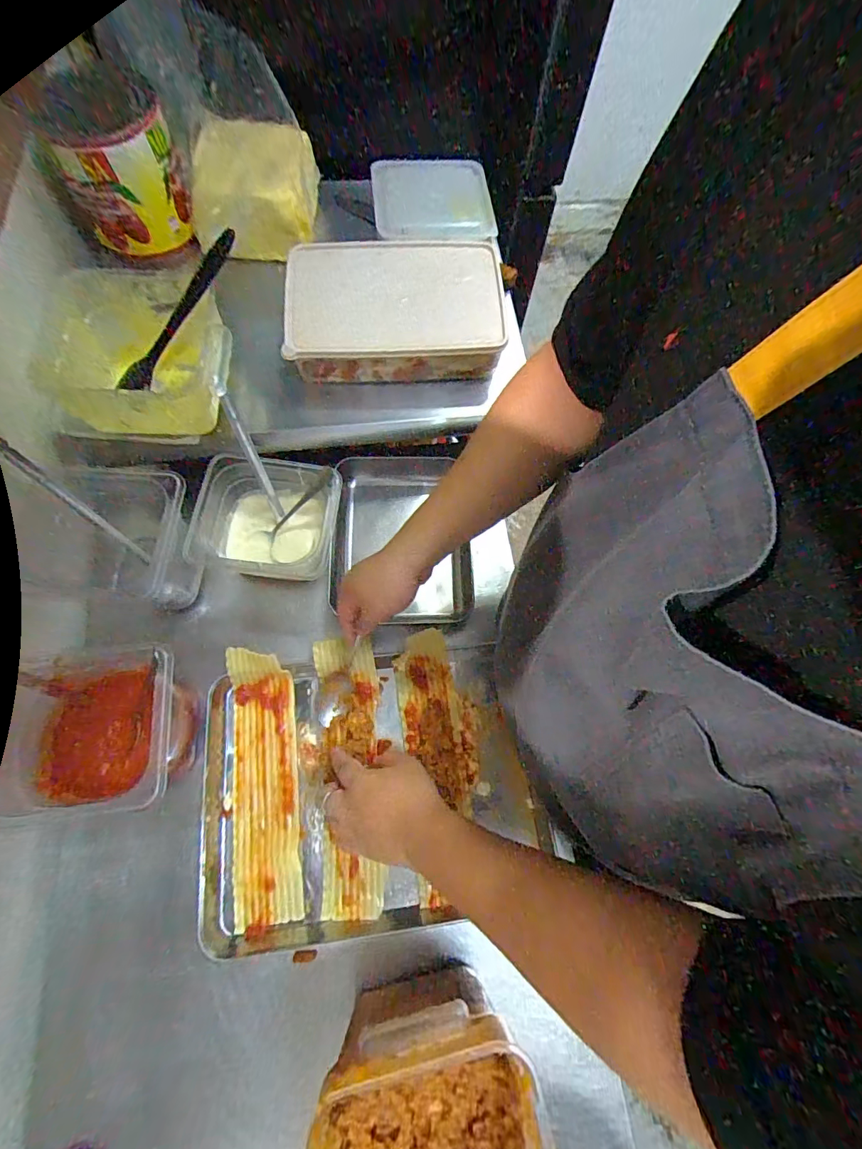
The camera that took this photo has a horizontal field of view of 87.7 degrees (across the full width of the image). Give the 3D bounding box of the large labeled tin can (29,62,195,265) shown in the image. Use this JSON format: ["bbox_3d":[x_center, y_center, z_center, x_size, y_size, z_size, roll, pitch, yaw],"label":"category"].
[{"bbox_3d":[-0.410,-0.543,0.605,0.144,0.152,0.133,-16,72,-8],"label":"large labeled tin can"}]

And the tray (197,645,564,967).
[{"bbox_3d":[-0.074,0.250,0.556,0.392,0.049,0.313,-6,71,-4],"label":"tray"}]

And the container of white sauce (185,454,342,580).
[{"bbox_3d":[-0.220,-0.082,0.614,0.180,0.090,0.180,1,70,-2],"label":"container of white sauce"}]

